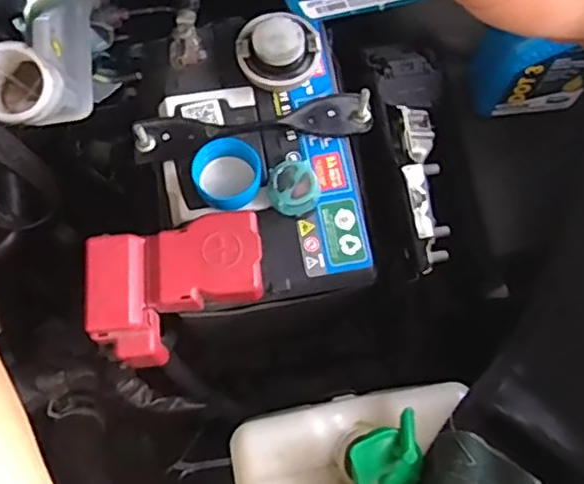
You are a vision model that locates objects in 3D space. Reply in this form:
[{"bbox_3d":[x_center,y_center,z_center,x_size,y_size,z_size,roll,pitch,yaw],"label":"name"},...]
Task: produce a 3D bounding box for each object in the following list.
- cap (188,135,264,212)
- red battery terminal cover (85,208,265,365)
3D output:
[{"bbox_3d":[-0.038,-0.040,0.392,0.041,0.021,0.040,0,73,-1],"label":"cap"},{"bbox_3d":[-0.063,0.027,0.370,0.097,0.041,0.069,-12,74,-4],"label":"red battery terminal cover"}]

